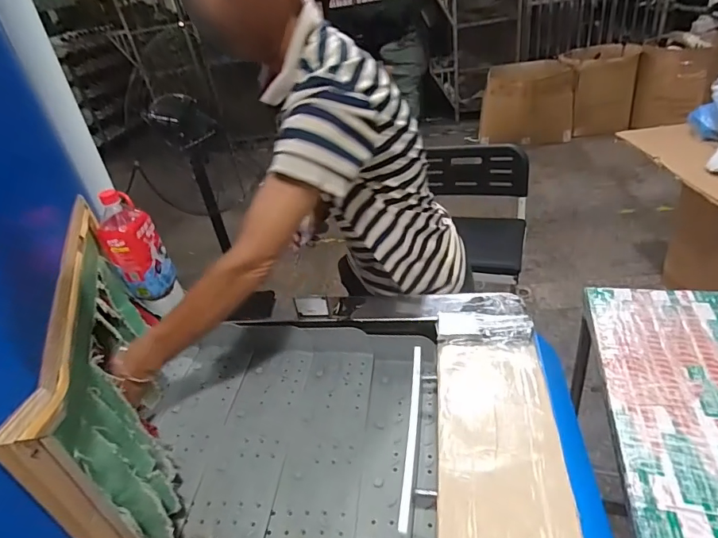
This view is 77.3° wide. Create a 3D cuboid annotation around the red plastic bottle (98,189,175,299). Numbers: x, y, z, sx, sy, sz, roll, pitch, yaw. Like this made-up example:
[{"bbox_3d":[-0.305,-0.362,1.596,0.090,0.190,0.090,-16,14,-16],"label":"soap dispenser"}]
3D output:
[{"bbox_3d":[-0.440,-0.042,0.884,0.084,0.207,0.089,-10,33,0],"label":"red plastic bottle"}]

